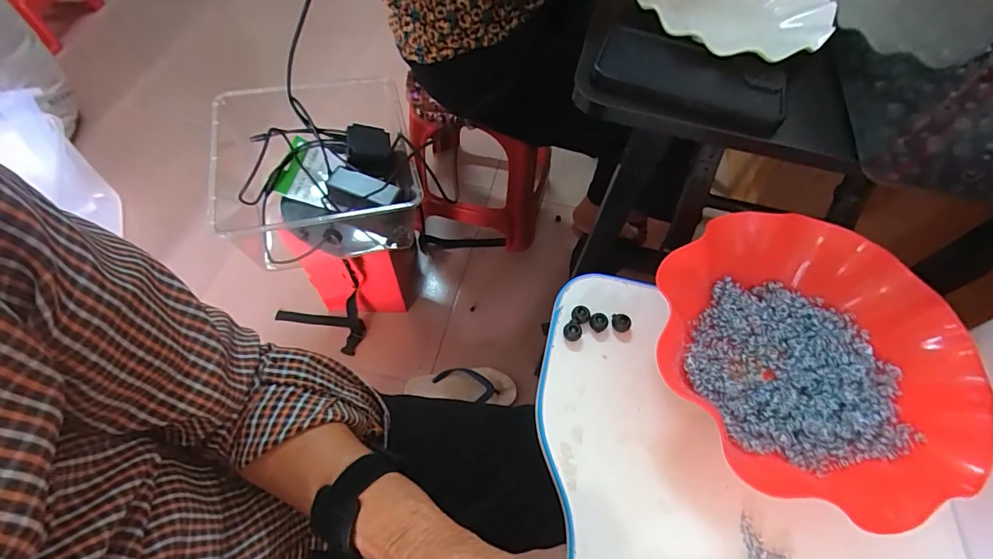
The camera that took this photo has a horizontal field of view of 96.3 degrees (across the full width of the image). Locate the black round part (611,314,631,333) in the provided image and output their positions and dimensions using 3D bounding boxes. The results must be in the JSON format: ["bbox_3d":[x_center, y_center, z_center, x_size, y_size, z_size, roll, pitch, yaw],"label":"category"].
[{"bbox_3d":[0.107,0.037,0.383,0.017,0.009,0.013,37,65,17],"label":"black round part"}]

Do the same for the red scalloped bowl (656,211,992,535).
[{"bbox_3d":[0.230,0.054,0.343,0.214,0.067,0.208,1,61,-2],"label":"red scalloped bowl"}]

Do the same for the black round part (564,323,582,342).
[{"bbox_3d":[0.064,0.045,0.377,0.015,0.011,0.014,1,61,-2],"label":"black round part"}]

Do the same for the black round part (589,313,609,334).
[{"bbox_3d":[0.088,0.036,0.382,0.015,0.009,0.015,1,61,-2],"label":"black round part"}]

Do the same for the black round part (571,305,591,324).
[{"bbox_3d":[0.073,0.030,0.384,0.016,0.008,0.017,1,61,-2],"label":"black round part"}]

